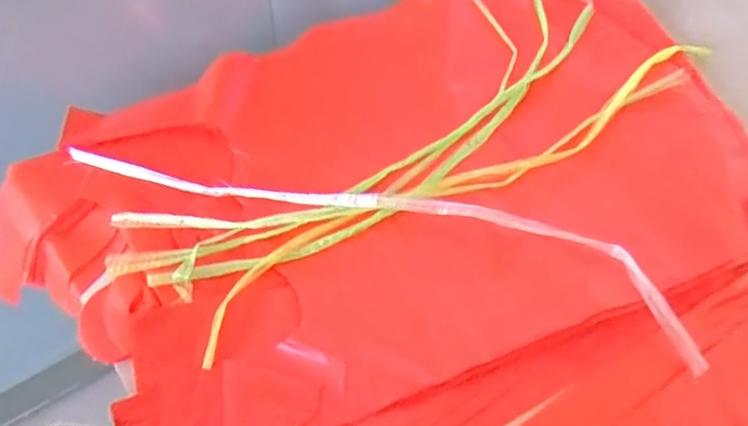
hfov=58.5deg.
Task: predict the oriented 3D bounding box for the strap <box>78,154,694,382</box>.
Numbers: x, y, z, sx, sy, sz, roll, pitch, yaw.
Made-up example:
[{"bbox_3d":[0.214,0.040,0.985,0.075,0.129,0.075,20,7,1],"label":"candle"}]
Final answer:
[{"bbox_3d":[0.009,0.003,0.495,0.482,0.014,0.066,18,58,8],"label":"strap"}]

